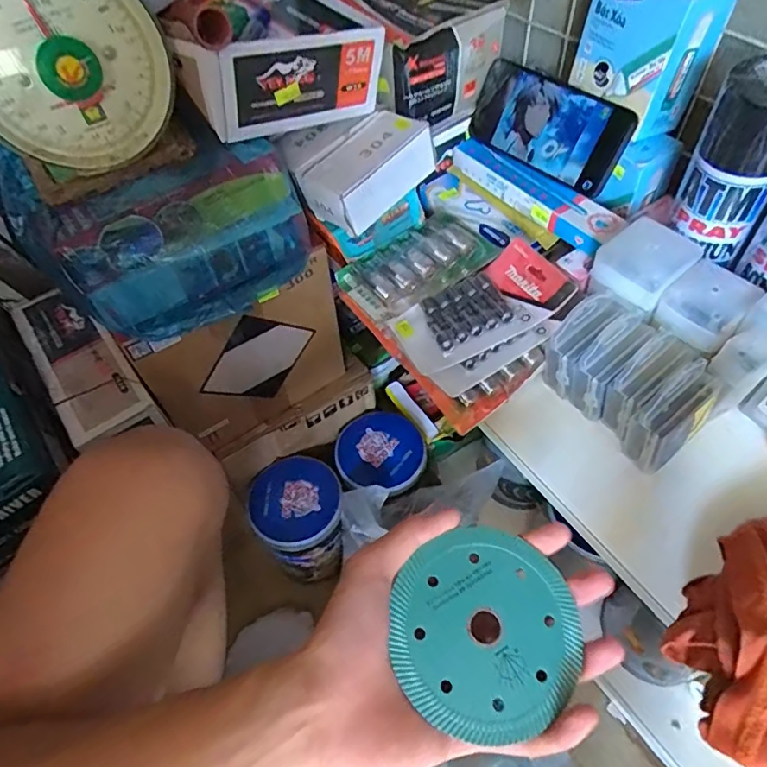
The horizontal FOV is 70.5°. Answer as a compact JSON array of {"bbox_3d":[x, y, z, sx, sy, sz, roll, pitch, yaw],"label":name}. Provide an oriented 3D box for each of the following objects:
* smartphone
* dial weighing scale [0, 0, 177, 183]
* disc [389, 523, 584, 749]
[{"bbox_3d":[0.153,-0.248,0.519,0.017,0.073,0.170,-13,46,-44],"label":"smartphone"},{"bbox_3d":[-0.264,-0.290,0.405,0.153,0.174,0.202,-23,56,-12],"label":"dial weighing scale"},{"bbox_3d":[0.053,0.127,0.284,0.095,0.004,0.094,2,63,-4],"label":"disc"}]

